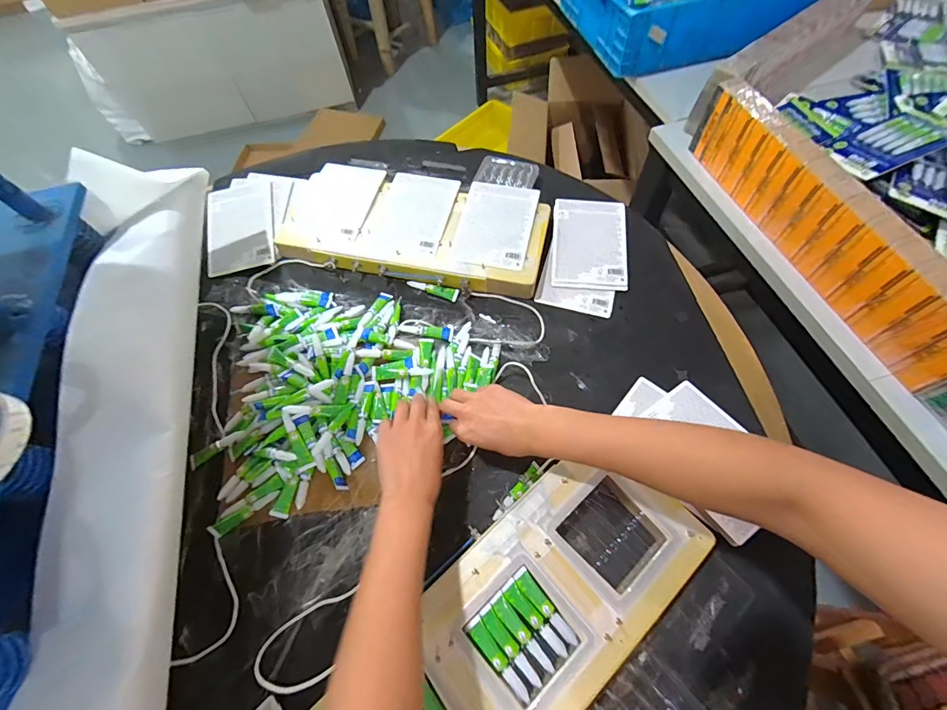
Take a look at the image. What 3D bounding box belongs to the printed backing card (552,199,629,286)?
[{"bbox_3d":[0.189,-0.188,0.652,0.114,0.009,0.176,4,67,6],"label":"printed backing card"}]

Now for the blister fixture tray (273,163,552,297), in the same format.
[{"bbox_3d":[-0.099,-0.213,0.658,0.428,0.032,0.198,10,65,7],"label":"blister fixture tray"}]

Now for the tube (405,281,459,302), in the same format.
[{"bbox_3d":[-0.064,-0.102,0.623,0.084,0.008,0.016,13,64,10],"label":"tube"}]

